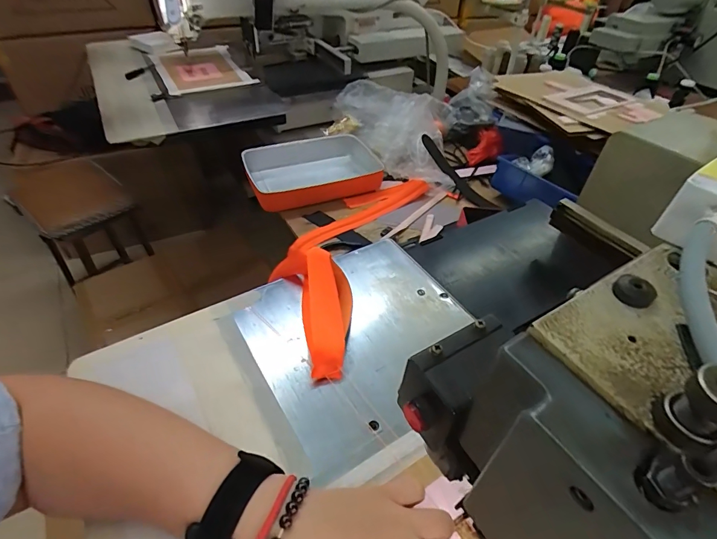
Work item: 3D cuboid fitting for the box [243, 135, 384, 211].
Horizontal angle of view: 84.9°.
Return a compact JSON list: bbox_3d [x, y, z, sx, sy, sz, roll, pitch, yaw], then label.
[{"bbox_3d":[-0.093,-0.206,0.811,0.276,0.058,0.188,-20,49,-22],"label":"box"}]

